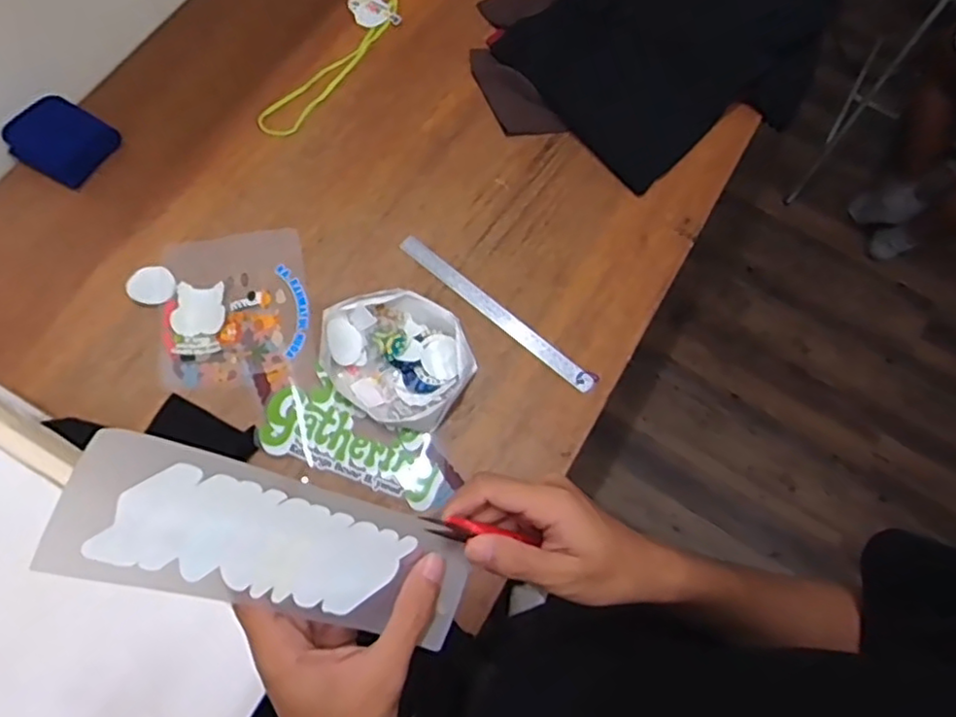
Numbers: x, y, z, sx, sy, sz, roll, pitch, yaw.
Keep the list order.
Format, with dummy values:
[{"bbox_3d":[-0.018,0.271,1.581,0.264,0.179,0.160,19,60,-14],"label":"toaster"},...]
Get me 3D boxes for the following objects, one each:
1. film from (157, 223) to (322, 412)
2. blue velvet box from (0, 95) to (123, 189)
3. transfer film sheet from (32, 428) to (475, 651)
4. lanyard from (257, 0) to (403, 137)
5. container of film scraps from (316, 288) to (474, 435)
[{"bbox_3d":[-0.325,-0.062,0.871,0.195,0.008,0.239,-7,71,-7],"label":"film"},{"bbox_3d":[-0.602,-0.319,0.927,0.107,0.059,0.115,28,73,7],"label":"blue velvet box"},{"bbox_3d":[-0.089,0.091,0.308,0.193,0.008,0.062,25,80,-29],"label":"transfer film sheet"},{"bbox_3d":[-0.222,-0.485,1.024,0.088,0.019,0.359,27,73,7],"label":"lanyard"},{"bbox_3d":[-0.109,-0.002,0.846,0.199,0.044,0.166,30,74,8],"label":"container of film scraps"}]

